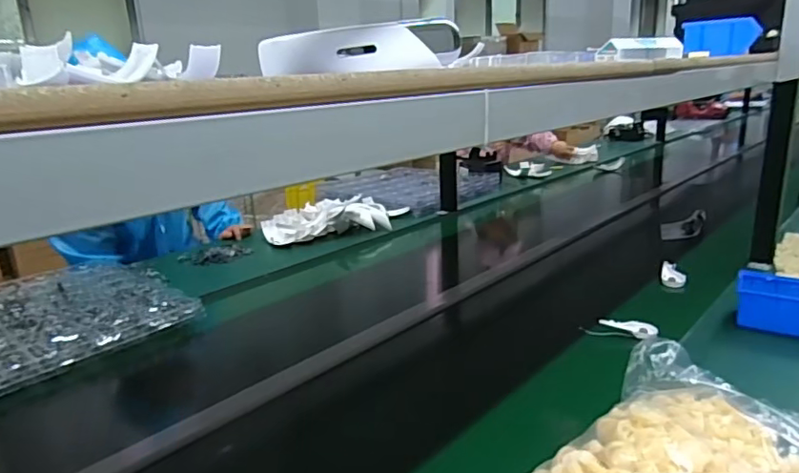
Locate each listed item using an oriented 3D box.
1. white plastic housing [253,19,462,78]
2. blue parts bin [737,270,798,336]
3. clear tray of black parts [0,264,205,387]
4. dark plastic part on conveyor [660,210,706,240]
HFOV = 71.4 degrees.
[{"bbox_3d":[-0.041,-0.208,0.627,0.194,0.045,0.148,-16,21,-37],"label":"white plastic housing"},{"bbox_3d":[0.656,0.115,0.954,0.135,0.064,0.113,7,20,31],"label":"blue parts bin"},{"bbox_3d":[-0.745,0.161,1.128,0.530,0.022,0.524,12,23,42],"label":"clear tray of black parts"},{"bbox_3d":[0.767,-0.025,1.497,0.132,0.066,0.054,-20,20,-12],"label":"dark plastic part on conveyor"}]

